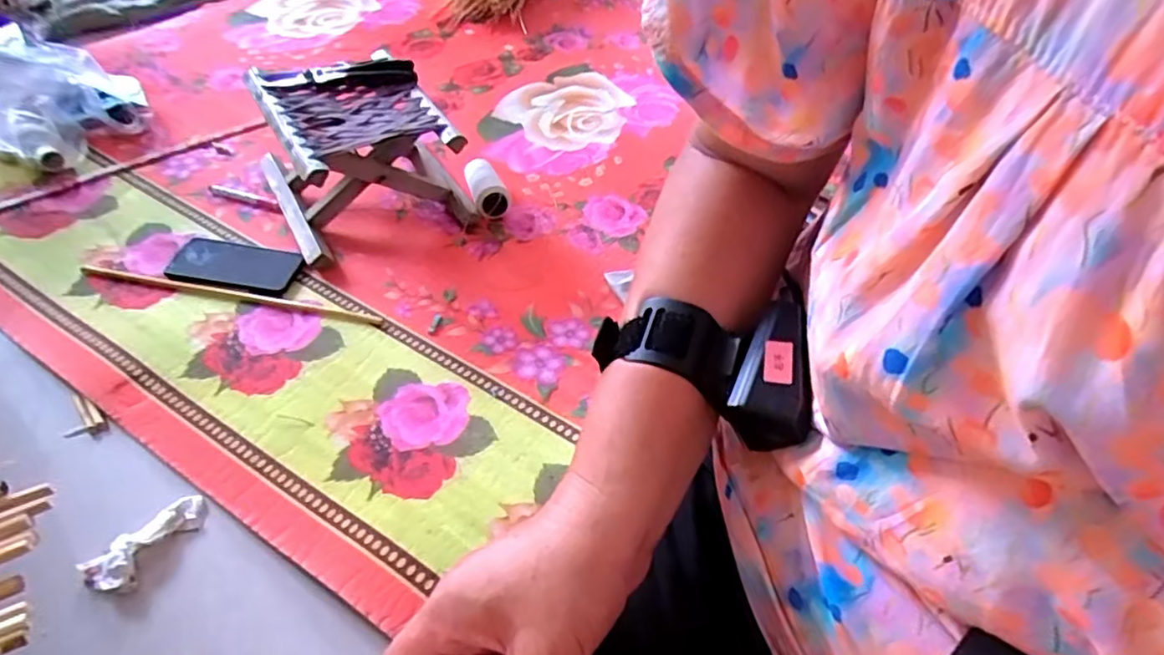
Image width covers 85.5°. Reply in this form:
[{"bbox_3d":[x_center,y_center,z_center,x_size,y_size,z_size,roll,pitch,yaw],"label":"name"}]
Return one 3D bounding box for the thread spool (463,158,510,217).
[{"bbox_3d":[-0.149,-0.221,0.989,0.055,0.062,0.098,-15,53,-19],"label":"thread spool"}]

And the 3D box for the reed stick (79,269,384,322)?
[{"bbox_3d":[-0.451,-0.042,0.811,0.382,0.004,0.018,10,49,2],"label":"reed stick"}]

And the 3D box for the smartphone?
[{"bbox_3d":[-0.471,-0.084,0.852,0.167,0.008,0.076,9,49,1],"label":"smartphone"}]

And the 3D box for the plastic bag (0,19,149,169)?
[{"bbox_3d":[-0.800,-0.326,0.913,0.286,0.181,0.110,-29,58,-28],"label":"plastic bag"}]

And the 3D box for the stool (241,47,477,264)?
[{"bbox_3d":[-0.319,-0.260,0.924,0.262,0.174,0.262,-20,55,-22],"label":"stool"}]

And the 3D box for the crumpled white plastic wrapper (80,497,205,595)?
[{"bbox_3d":[-0.416,0.203,0.603,0.046,0.017,0.107,31,53,19],"label":"crumpled white plastic wrapper"}]

